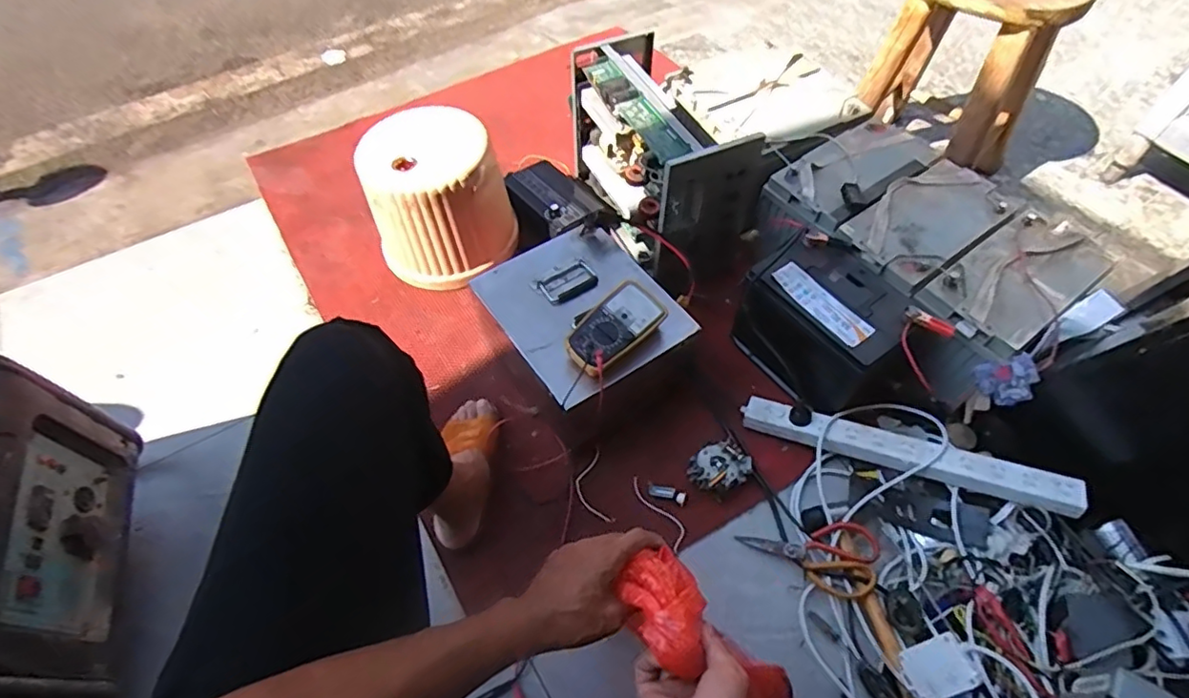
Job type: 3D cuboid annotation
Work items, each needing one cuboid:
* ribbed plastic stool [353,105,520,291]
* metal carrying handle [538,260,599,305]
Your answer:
[{"bbox_3d":[-0.306,-0.299,1.205,0.267,0.263,0.248,-10,58,-7],"label":"ribbed plastic stool"},{"bbox_3d":[-0.045,-0.110,1.020,0.095,0.025,0.057,-27,61,-17],"label":"metal carrying handle"}]

